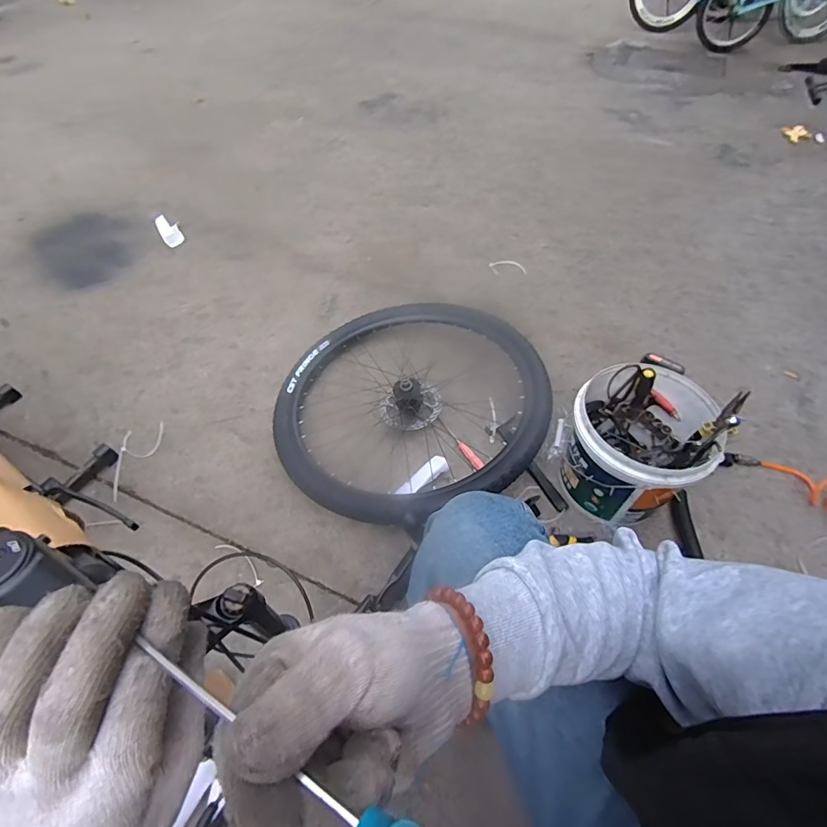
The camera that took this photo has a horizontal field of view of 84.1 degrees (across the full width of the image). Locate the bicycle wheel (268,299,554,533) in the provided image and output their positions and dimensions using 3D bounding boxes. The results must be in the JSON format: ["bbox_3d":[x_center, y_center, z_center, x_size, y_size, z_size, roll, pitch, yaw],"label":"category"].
[{"bbox_3d":[-0.022,-0.048,1.118,0.640,0.114,0.647,1,54,-1],"label":"bicycle wheel"}]

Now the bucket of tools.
[{"bbox_3d":[0.450,0.056,0.945,0.253,0.268,0.259,1,54,-1],"label":"bucket of tools"}]

